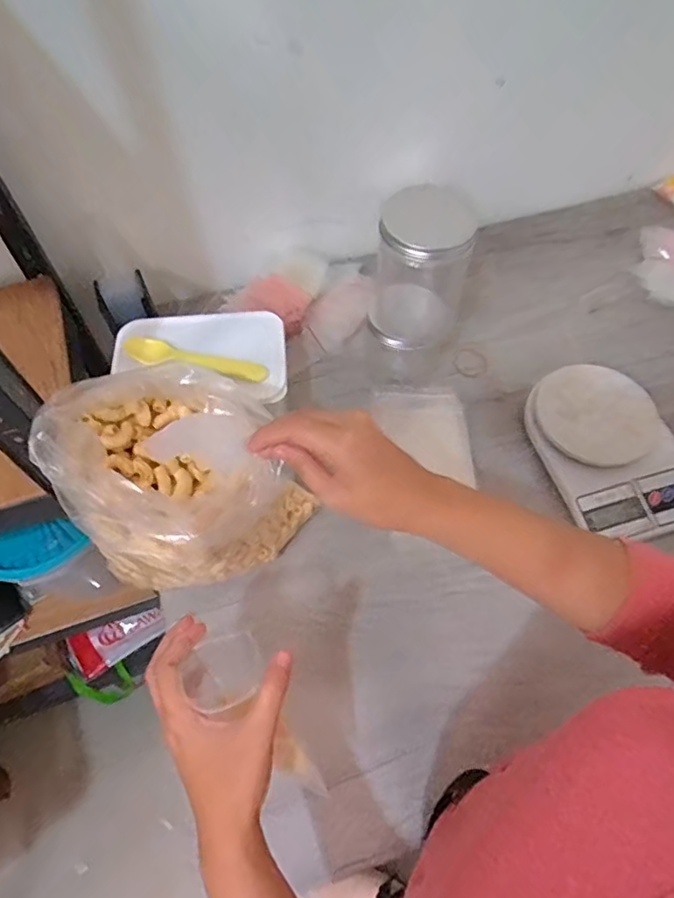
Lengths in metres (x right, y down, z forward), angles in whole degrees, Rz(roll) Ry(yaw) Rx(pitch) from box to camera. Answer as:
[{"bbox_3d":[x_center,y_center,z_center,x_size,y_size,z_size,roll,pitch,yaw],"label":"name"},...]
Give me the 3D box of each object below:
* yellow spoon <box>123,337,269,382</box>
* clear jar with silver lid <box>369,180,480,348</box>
[{"bbox_3d":[-0.156,-0.100,0.615,0.163,0.010,0.029,10,60,7],"label":"yellow spoon"},{"bbox_3d":[0.088,-0.190,0.596,0.091,0.154,0.096,6,60,4],"label":"clear jar with silver lid"}]

